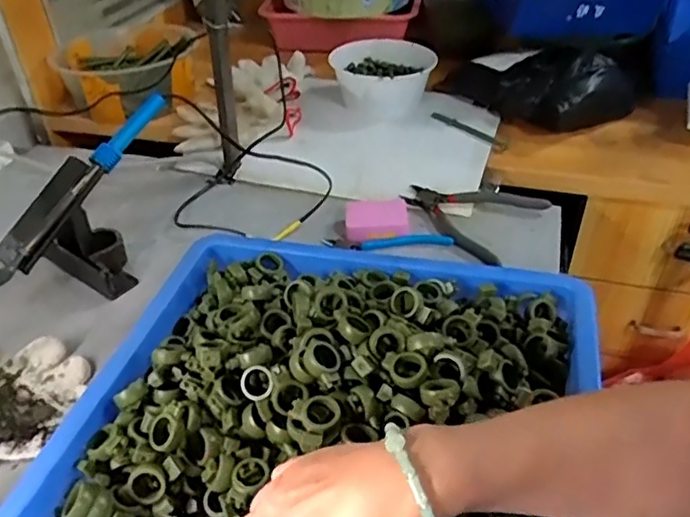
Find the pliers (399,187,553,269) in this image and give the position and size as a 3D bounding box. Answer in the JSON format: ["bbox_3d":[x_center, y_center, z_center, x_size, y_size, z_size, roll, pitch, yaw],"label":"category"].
[{"bbox_3d":[0.149,-0.058,0.743,0.166,0.024,0.145,26,46,31],"label":"pliers"}]

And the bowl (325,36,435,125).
[{"bbox_3d":[0.062,-0.302,0.988,0.162,0.067,0.191,9,39,14],"label":"bowl"}]

